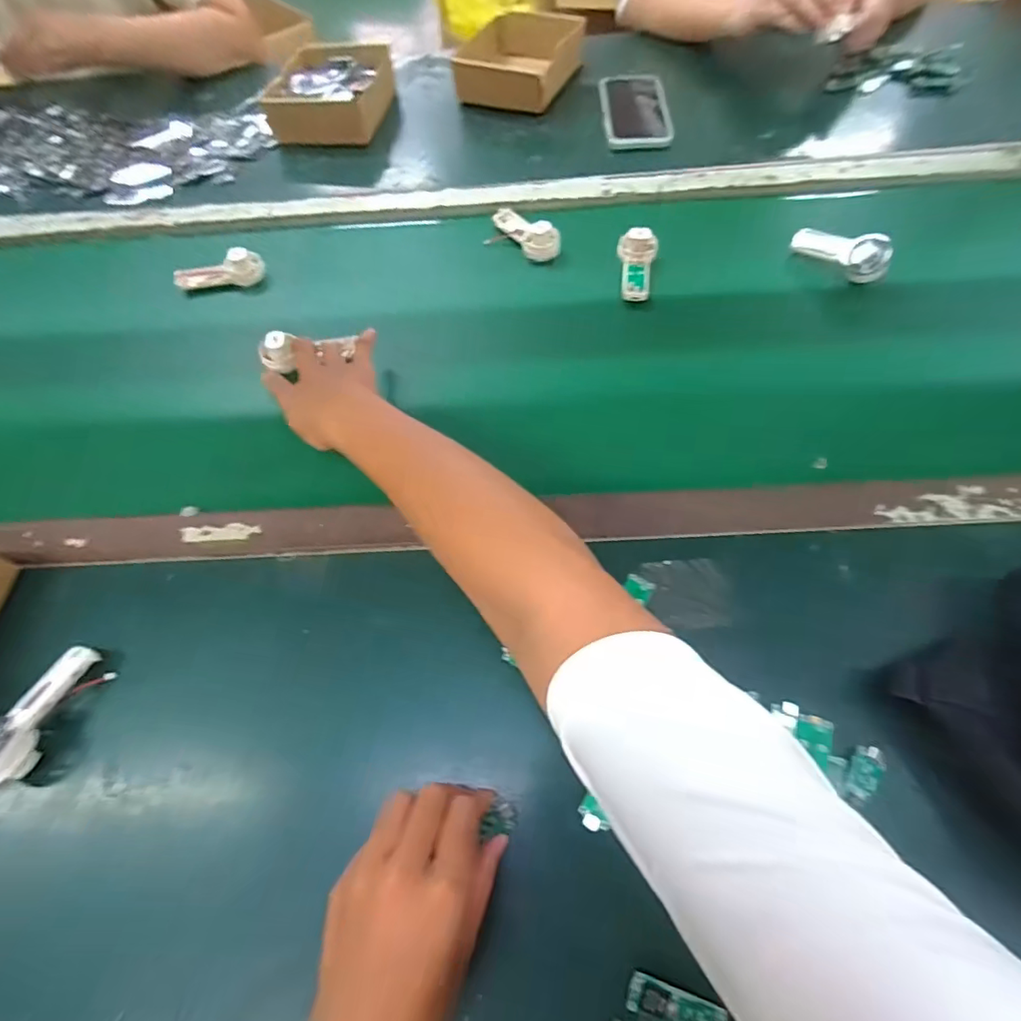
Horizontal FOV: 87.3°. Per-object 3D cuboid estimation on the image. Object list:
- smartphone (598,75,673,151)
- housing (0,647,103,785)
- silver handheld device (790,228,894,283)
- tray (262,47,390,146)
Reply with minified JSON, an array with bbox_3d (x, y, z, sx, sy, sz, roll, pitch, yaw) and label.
[{"bbox_3d":[0.165,-0.525,0.702,0.083,0.011,0.162,-1,61,3],"label":"smartphone"},{"bbox_3d":[-0.317,0.136,0.361,0.037,0.039,0.088,24,66,15],"label":"housing"},{"bbox_3d":[0.339,-0.265,0.551,0.096,0.044,0.034,40,72,21],"label":"silver handheld device"},{"bbox_3d":[-0.248,-0.578,0.752,0.151,0.058,0.174,7,62,7],"label":"tray"}]

